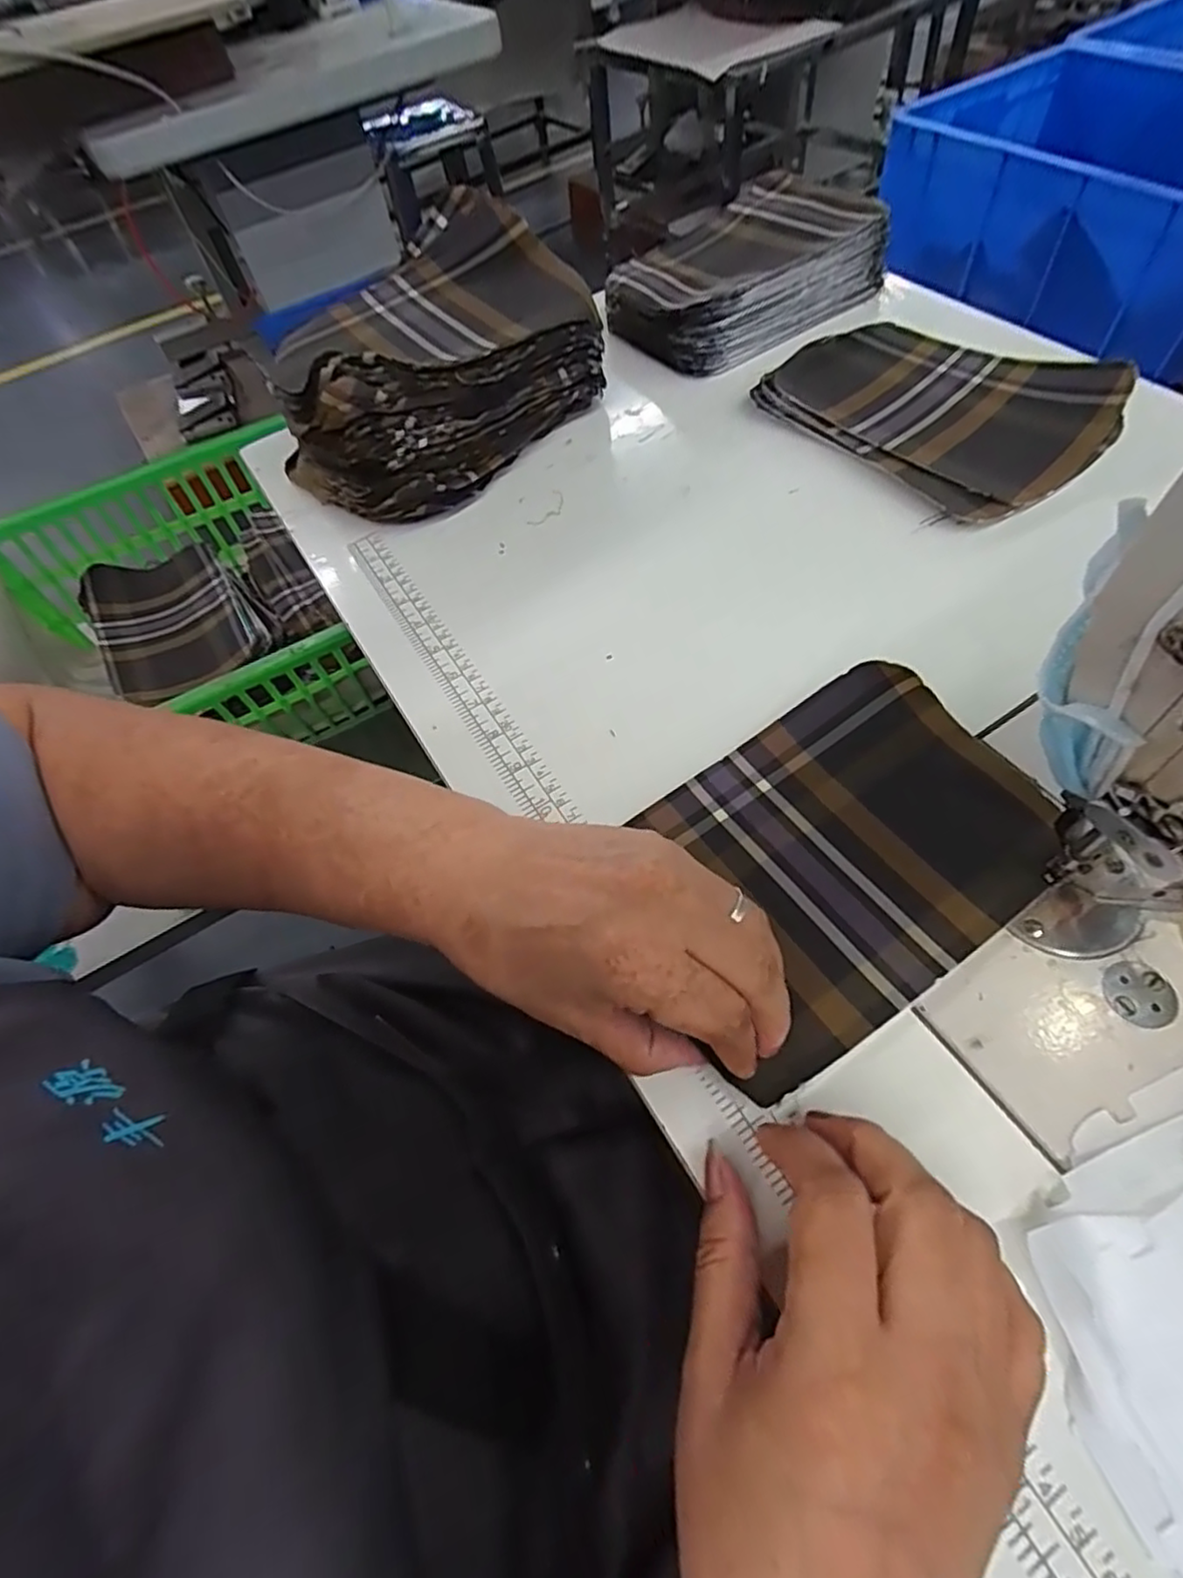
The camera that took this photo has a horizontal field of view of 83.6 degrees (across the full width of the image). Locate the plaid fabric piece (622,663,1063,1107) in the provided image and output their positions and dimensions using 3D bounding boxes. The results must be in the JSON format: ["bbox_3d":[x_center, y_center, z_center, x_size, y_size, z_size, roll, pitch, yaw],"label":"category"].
[{"bbox_3d":[0.109,0.022,0.291,0.178,0.026,0.130,-29,59,-16],"label":"plaid fabric piece"}]

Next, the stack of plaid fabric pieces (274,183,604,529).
[{"bbox_3d":[-0.105,-0.288,0.455,0.222,0.100,0.145,-42,63,-17],"label":"stack of plaid fabric pieces"}]

